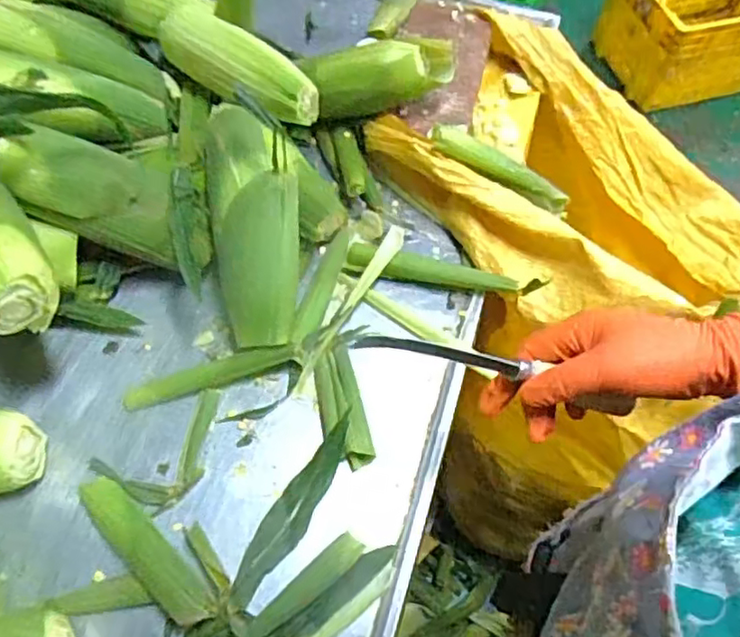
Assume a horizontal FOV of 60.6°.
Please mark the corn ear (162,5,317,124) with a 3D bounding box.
[{"bbox_3d":[-0.142,-0.271,0.677,0.193,0.054,0.063,35,65,21],"label":"corn ear"}]

